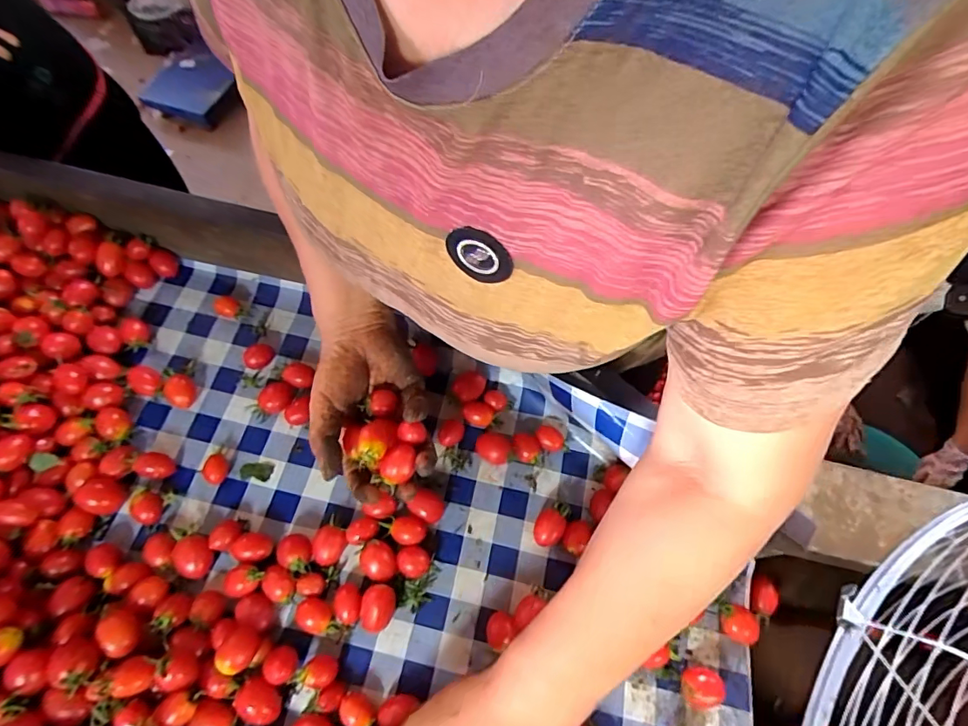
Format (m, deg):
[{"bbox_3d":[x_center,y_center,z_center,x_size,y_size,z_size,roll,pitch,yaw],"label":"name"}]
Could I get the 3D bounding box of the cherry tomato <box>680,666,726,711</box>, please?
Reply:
[{"bbox_3d":[0.166,0.248,0.380,0.031,0.020,0.027,5,64,2],"label":"cherry tomato"}]

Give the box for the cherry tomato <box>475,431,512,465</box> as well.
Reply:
[{"bbox_3d":[0.008,0.078,0.450,0.031,0.021,0.027,11,64,5],"label":"cherry tomato"}]

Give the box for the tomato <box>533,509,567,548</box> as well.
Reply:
[{"bbox_3d":[0.055,0.141,0.423,0.023,0.020,0.029,29,67,14],"label":"tomato"}]

